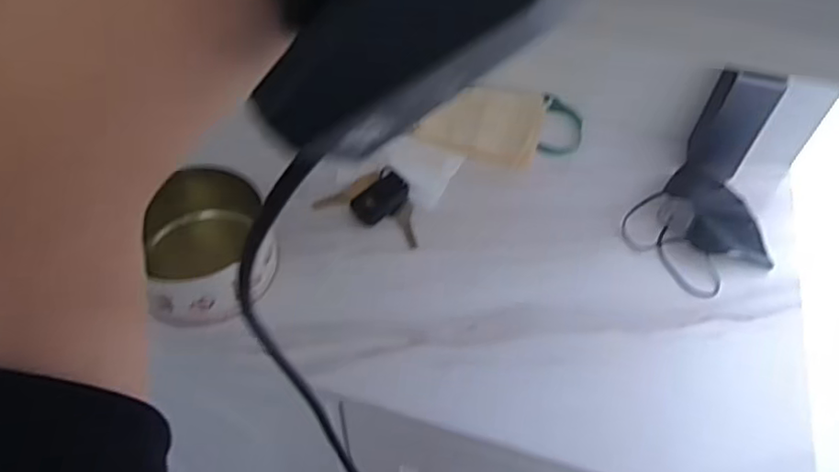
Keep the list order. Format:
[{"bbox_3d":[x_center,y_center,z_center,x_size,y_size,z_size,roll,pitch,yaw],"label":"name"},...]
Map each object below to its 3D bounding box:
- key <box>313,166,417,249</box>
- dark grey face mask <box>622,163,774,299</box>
[{"bbox_3d":[-0.040,-0.039,0.629,0.104,0.019,0.065,23,54,15],"label":"key"},{"bbox_3d":[0.275,-0.009,0.606,0.125,0.036,0.112,-22,58,-16],"label":"dark grey face mask"}]

